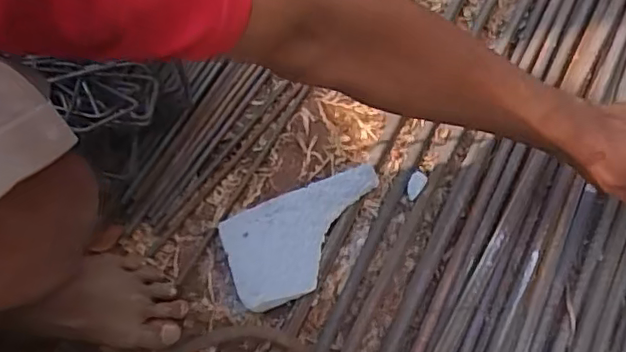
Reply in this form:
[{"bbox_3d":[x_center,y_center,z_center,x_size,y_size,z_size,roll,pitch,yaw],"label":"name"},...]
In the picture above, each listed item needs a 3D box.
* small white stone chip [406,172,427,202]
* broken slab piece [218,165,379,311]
[{"bbox_3d":[0.108,0.010,0.621,0.017,0.014,0.028,22,67,11],"label":"small white stone chip"},{"bbox_3d":[-0.002,0.066,0.605,0.172,0.038,0.104,-19,66,-8],"label":"broken slab piece"}]

